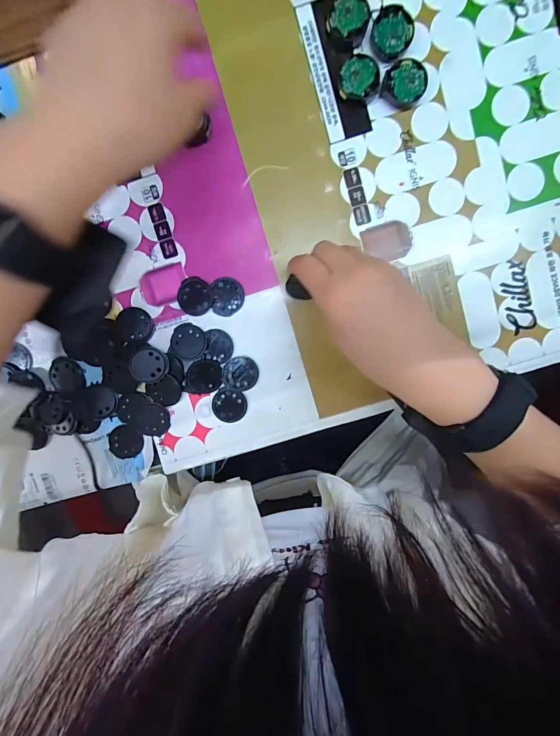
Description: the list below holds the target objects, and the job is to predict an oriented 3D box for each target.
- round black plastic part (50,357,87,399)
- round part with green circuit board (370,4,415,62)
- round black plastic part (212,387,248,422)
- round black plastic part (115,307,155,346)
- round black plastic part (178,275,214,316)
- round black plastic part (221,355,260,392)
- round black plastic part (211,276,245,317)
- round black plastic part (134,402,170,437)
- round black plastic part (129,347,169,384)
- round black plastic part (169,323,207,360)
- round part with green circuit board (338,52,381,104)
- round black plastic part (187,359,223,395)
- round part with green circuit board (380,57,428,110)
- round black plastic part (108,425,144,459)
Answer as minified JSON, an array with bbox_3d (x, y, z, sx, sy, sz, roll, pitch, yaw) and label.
[{"bbox_3d":[-0.179,0.009,0.292,0.029,0.004,0.034,-2,97,2],"label":"round black plastic part"},{"bbox_3d":[0.081,-0.240,0.252,0.030,0.011,0.032,0,97,2],"label":"round part with green circuit board"},{"bbox_3d":[-0.043,0.032,0.295,0.029,0.004,0.028,0,97,2],"label":"round black plastic part"},{"bbox_3d":[-0.120,-0.035,0.287,0.031,0.005,0.028,25,97,-1],"label":"round black plastic part"},{"bbox_3d":[-0.069,-0.059,0.284,0.030,0.004,0.030,0,97,2],"label":"round black plastic part"},{"bbox_3d":[-0.033,0.005,0.290,0.029,0.004,0.028,0,97,2],"label":"round black plastic part"},{"bbox_3d":[-0.042,-0.058,0.282,0.025,0.004,0.031,0,97,2],"label":"round black plastic part"},{"bbox_3d":[-0.110,0.045,0.298,0.029,0.004,0.029,0,97,2],"label":"round black plastic part"},{"bbox_3d":[-0.107,-0.002,0.286,0.030,0.007,0.029,0,97,2],"label":"round black plastic part"},{"bbox_3d":[-0.076,-0.022,0.287,0.028,0.005,0.029,0,97,2],"label":"round black plastic part"},{"bbox_3d":[0.058,-0.214,0.257,0.029,0.010,0.029,0,97,2],"label":"round part with green circuit board"},{"bbox_3d":[-0.063,0.008,0.290,0.030,0.004,0.028,0,97,2],"label":"round black plastic part"},{"bbox_3d":[0.092,-0.210,0.257,0.031,0.011,0.030,0,97,2],"label":"round part with green circuit board"},{"bbox_3d":[-0.134,0.065,0.300,0.029,0.004,0.029,0,97,2],"label":"round black plastic part"}]

